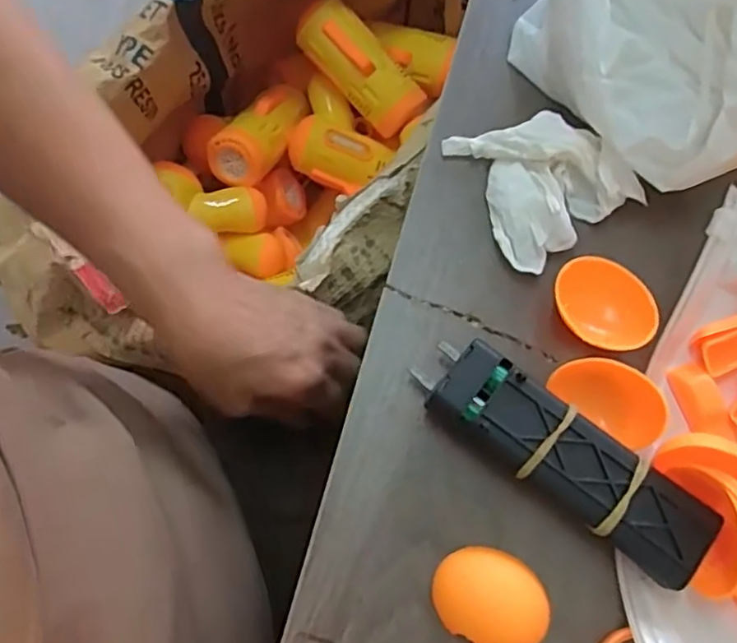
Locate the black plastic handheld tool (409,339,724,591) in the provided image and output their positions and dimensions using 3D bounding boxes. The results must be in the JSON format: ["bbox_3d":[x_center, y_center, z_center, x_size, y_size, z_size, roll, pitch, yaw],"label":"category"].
[{"bbox_3d":[0.072,0.051,0.245,0.115,0.023,0.031,36,76,12],"label":"black plastic handheld tool"}]

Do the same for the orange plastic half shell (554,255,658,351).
[{"bbox_3d":[0.097,-0.006,0.267,0.033,0.015,0.041,-43,76,-11],"label":"orange plastic half shell"}]

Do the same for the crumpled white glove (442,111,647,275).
[{"bbox_3d":[0.079,-0.064,0.284,0.064,0.021,0.068,-22,73,-5],"label":"crumpled white glove"}]

